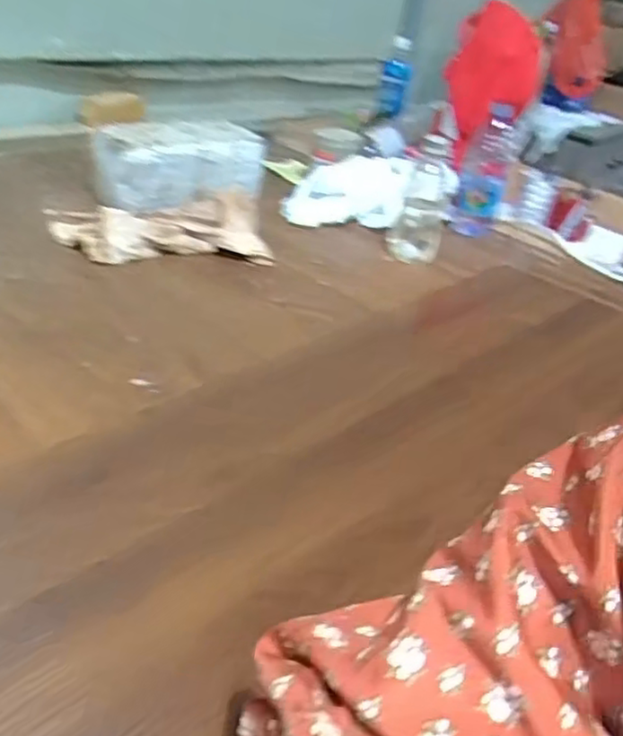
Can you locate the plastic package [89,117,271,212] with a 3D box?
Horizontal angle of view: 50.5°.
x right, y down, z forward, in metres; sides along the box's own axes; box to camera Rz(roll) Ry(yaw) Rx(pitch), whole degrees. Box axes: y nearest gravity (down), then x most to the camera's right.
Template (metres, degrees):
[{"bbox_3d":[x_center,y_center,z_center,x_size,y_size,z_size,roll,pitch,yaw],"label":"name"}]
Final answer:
[{"bbox_3d":[-0.187,-0.302,0.978,0.252,0.104,0.118,-13,38,-29],"label":"plastic package"}]

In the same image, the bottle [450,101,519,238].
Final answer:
[{"bbox_3d":[0.273,-0.310,1.025,0.072,0.193,0.075,14,33,9],"label":"bottle"}]

